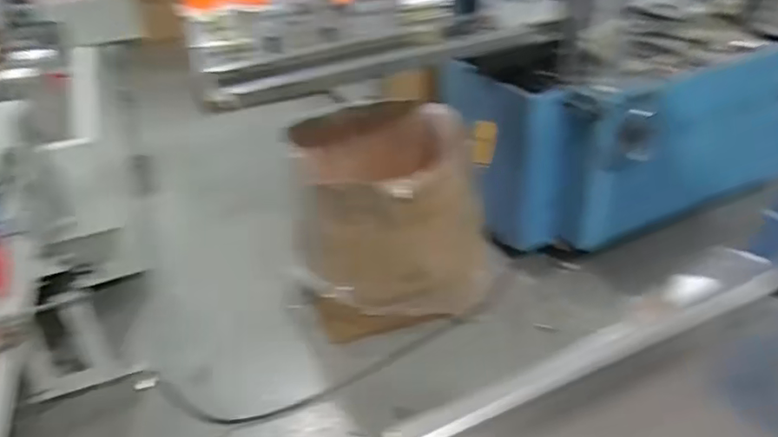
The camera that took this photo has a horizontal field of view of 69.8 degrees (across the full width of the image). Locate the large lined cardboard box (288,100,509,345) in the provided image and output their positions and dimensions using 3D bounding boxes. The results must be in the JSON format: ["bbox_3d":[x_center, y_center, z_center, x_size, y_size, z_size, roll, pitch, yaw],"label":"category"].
[{"bbox_3d":[0.006,-0.009,1.912,0.627,0.545,0.580,-7,31,-4],"label":"large lined cardboard box"}]

